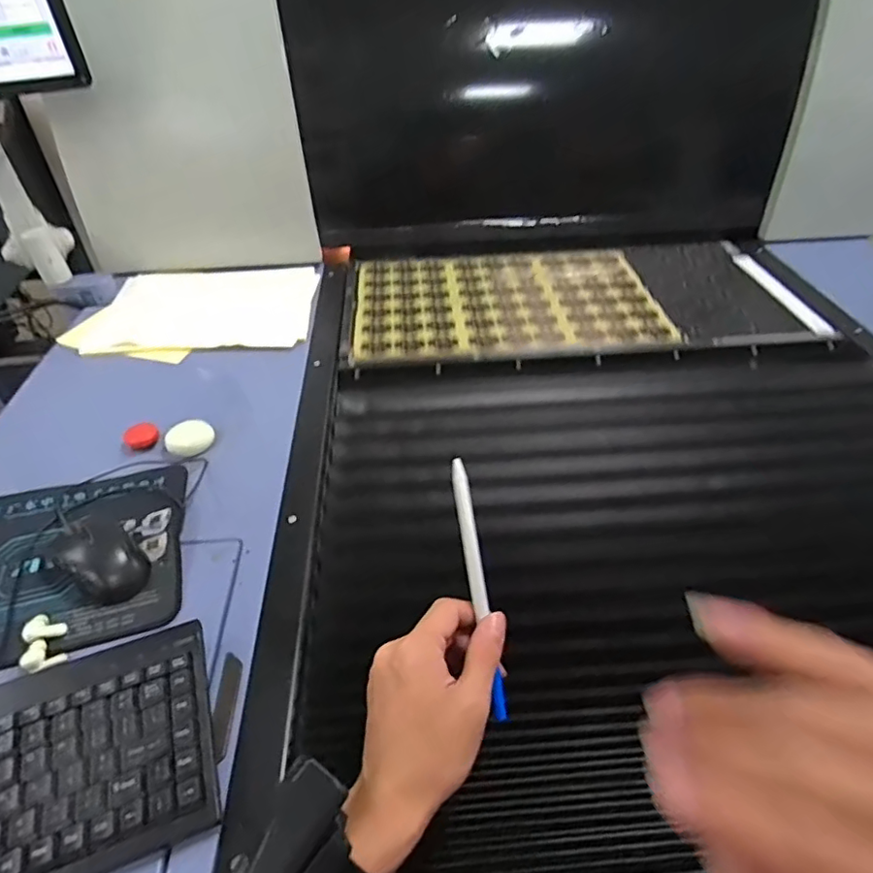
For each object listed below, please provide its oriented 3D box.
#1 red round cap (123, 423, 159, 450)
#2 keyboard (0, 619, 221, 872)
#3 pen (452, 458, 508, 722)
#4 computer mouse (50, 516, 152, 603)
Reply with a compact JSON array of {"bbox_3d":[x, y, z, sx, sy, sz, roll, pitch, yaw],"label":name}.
[{"bbox_3d":[-0.360,-0.001,0.692,0.037,0.011,0.036,-1,41,1],"label":"red round cap"},{"bbox_3d":[-0.298,0.234,0.373,0.286,0.031,0.150,-14,46,-16],"label":"keyboard"},{"bbox_3d":[0.028,0.100,0.374,0.010,0.007,0.170,-10,87,-11],"label":"pen"},{"bbox_3d":[-0.307,0.101,0.510,0.108,0.033,0.052,24,47,26],"label":"computer mouse"}]

